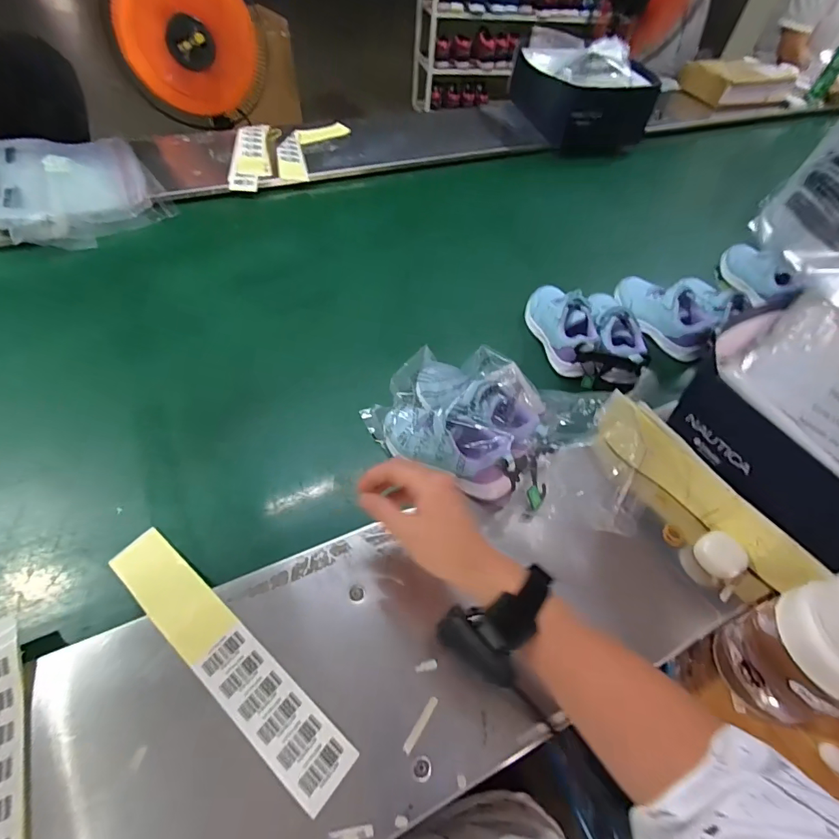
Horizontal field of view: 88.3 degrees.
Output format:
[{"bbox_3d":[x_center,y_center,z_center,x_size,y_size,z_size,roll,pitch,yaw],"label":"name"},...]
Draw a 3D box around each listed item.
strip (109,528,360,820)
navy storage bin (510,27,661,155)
[{"bbox_3d":[-0.186,0.213,0.403,0.310,0.020,0.052,36,57,19],"label":"strip"},{"bbox_3d":[0.436,-0.863,1.162,0.296,0.174,0.338,1,53,-5],"label":"navy storage bin"}]

